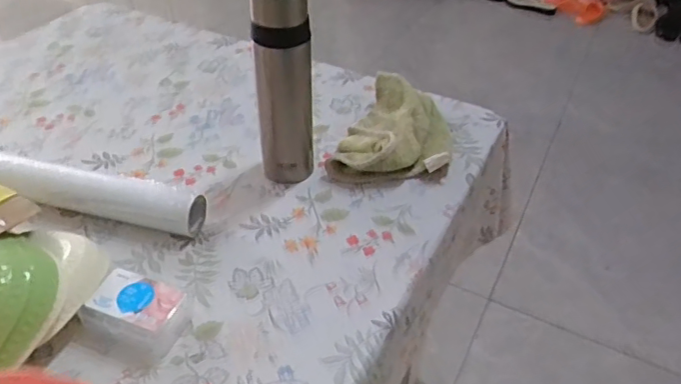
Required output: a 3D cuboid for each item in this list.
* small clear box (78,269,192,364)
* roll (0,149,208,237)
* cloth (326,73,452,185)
[{"bbox_3d":[-0.188,0.113,0.519,0.082,0.033,0.061,13,41,14],"label":"small clear box"},{"bbox_3d":[-0.299,-0.002,0.627,0.297,0.053,0.049,9,40,8],"label":"roll"},{"bbox_3d":[0.079,-0.082,0.745,0.139,0.047,0.202,11,40,11],"label":"cloth"}]

